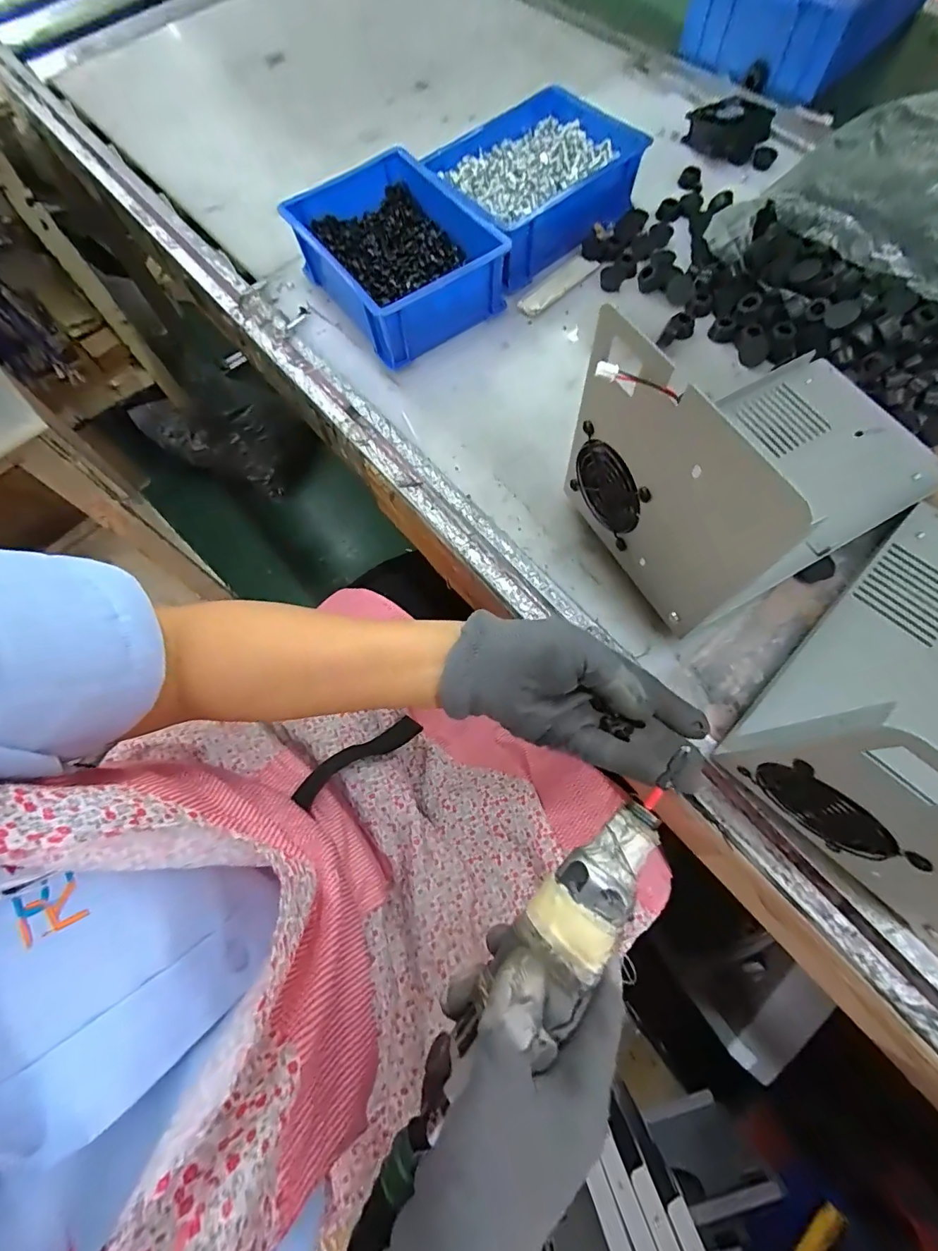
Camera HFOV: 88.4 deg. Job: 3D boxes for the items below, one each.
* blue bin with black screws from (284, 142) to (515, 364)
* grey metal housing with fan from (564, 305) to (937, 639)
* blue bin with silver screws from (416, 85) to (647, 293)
[{"bbox_3d":[-0.069,-0.366,0.480,0.155,0.067,0.198,-35,71,-10],"label":"blue bin with black screws"},{"bbox_3d":[0.220,-0.129,0.330,0.290,0.156,0.156,-29,70,-8],"label":"grey metal housing with fan"},{"bbox_3d":[0.068,-0.458,0.509,0.202,0.068,0.154,-38,72,-11],"label":"blue bin with silver screws"}]

